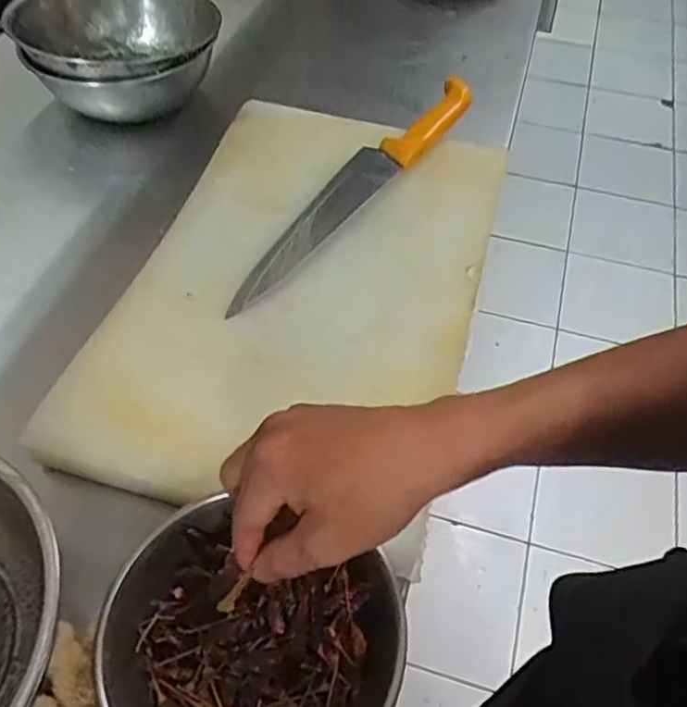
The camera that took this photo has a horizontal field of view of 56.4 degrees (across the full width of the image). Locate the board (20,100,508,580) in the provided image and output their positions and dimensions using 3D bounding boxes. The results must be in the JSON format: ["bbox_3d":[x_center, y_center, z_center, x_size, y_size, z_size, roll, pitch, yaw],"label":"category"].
[{"bbox_3d":[-0.029,-0.067,0.586,0.292,0.029,0.449,14,55,8],"label":"board"}]

